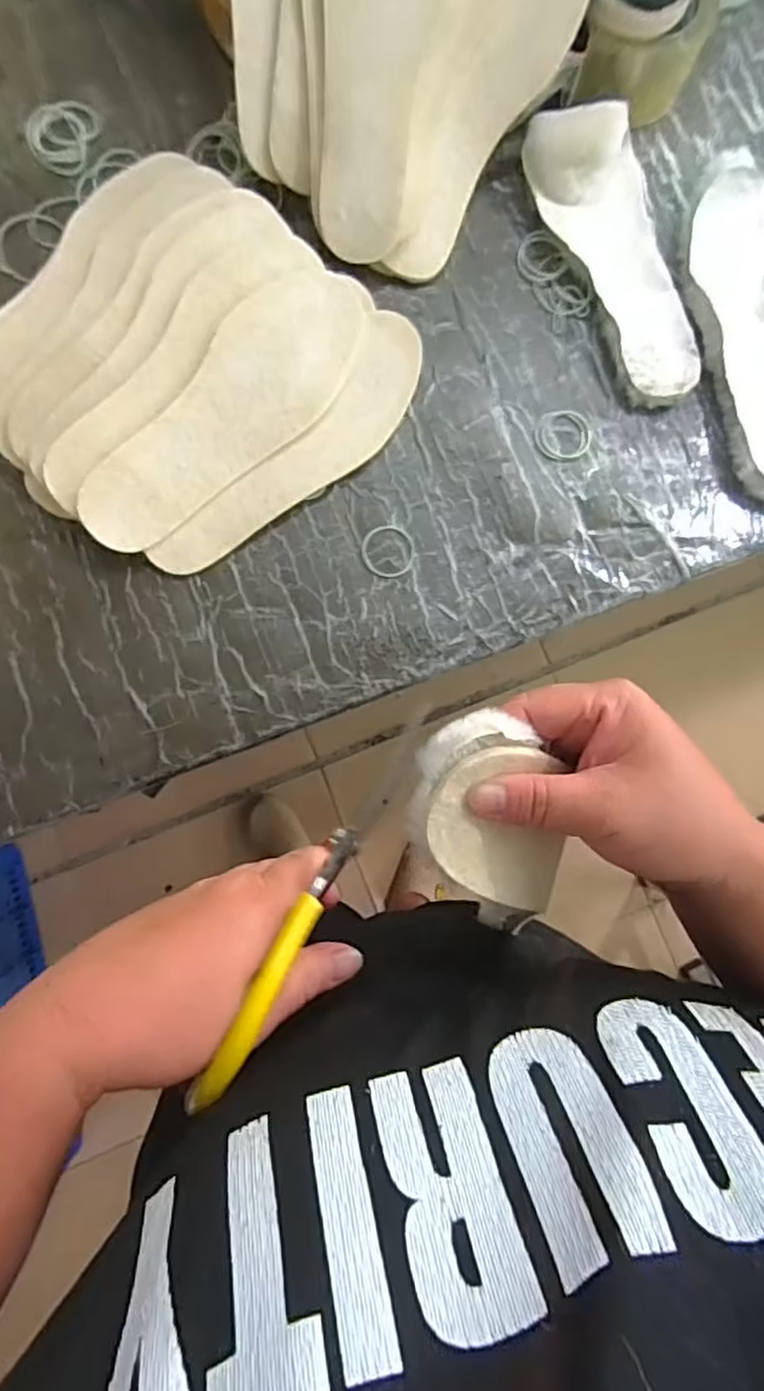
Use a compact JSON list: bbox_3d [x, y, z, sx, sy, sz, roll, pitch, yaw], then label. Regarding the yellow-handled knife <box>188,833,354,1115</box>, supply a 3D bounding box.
[{"bbox_3d":[-0.039,0.104,0.257,0.012,0.010,0.114,31,61,-1],"label":"yellow-handled knife"}]

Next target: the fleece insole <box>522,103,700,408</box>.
[{"bbox_3d":[0.203,-0.364,0.528,0.095,0.050,0.245,-24,88,-6],"label":"fleece insole"}]

